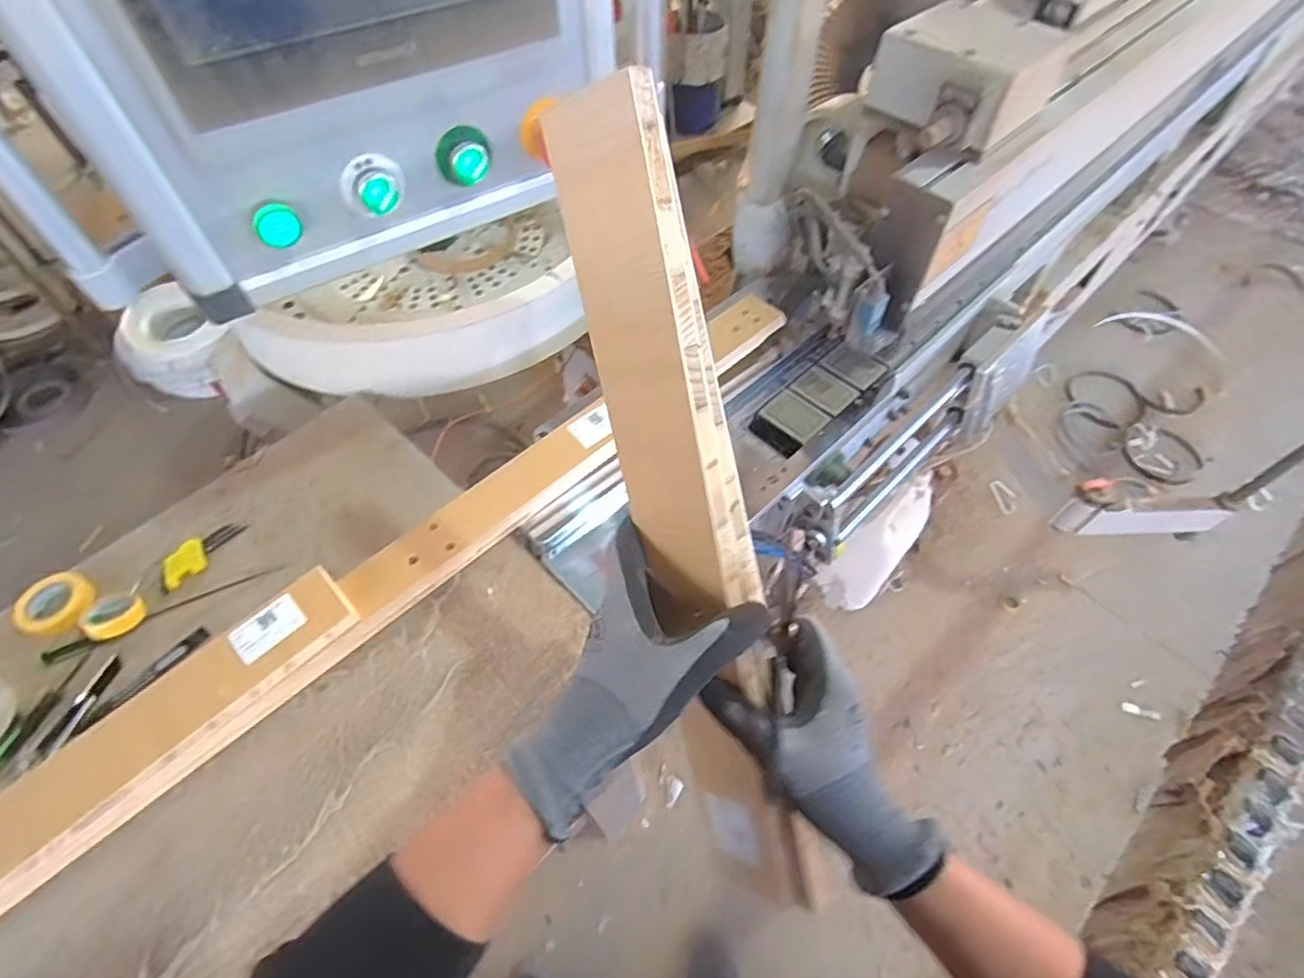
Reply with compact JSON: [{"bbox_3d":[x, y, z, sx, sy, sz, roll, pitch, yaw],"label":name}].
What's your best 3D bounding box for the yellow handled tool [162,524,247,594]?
[{"bbox_3d":[-0.514,0.070,0.707,0.042,0.007,0.096,29,59,18],"label":"yellow handled tool"}]

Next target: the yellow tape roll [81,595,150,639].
[{"bbox_3d":[-0.556,0.130,0.645,0.051,0.019,0.050,0,55,0],"label":"yellow tape roll"}]

